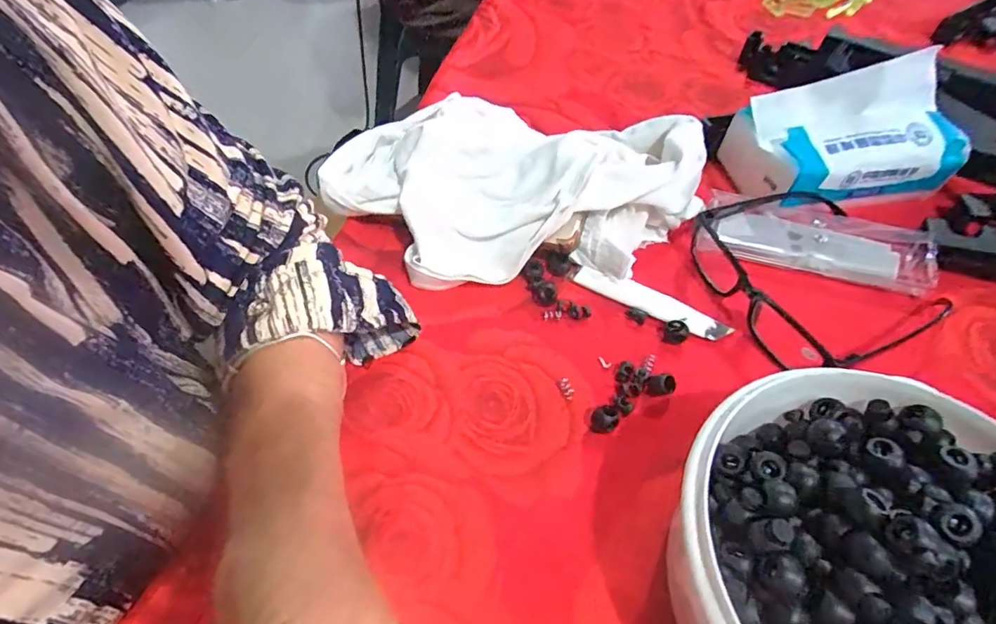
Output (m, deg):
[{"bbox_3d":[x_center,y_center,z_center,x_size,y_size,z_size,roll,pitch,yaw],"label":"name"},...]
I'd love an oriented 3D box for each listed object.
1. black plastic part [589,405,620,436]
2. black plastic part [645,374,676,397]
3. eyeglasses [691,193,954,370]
[{"bbox_3d":[0.060,0.061,0.293,0.014,0.017,0.011,30,55,20],"label":"black plastic part"},{"bbox_3d":[0.096,0.044,0.310,0.017,0.013,0.009,-3,50,-6],"label":"black plastic part"},{"bbox_3d":[0.221,-0.031,0.363,0.141,0.037,0.127,-18,53,-18],"label":"eyeglasses"}]

